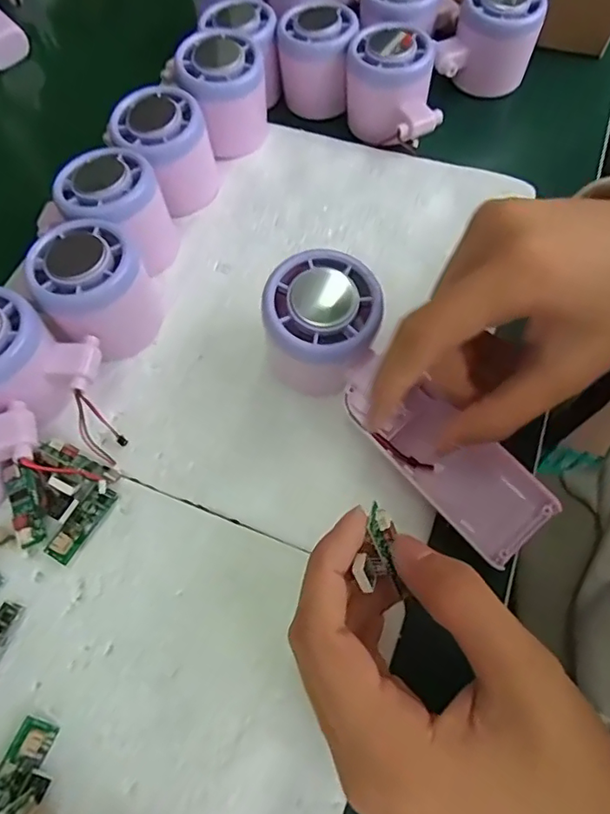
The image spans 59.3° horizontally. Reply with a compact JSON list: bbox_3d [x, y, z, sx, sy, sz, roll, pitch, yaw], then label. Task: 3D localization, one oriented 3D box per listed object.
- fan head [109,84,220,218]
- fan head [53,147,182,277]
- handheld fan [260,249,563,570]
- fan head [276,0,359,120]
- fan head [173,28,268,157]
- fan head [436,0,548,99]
[{"bbox_3d":[-0.085,-0.156,0.336,0.057,0.053,0.061,-18,64,-6],"label":"fan head"},{"bbox_3d":[-0.107,-0.111,0.313,0.054,0.055,0.051,-2,64,3],"label":"fan head"},{"bbox_3d":[0.042,0.000,0.262,0.163,0.053,0.054,45,71,3],"label":"handheld fan"},{"bbox_3d":[0.009,-0.251,0.386,0.055,0.052,0.053,-5,63,0],"label":"fan head"},{"bbox_3d":[-0.053,-0.206,0.359,0.056,0.060,0.052,-9,63,-2],"label":"fan head"},{"bbox_3d":[0.131,-0.265,0.387,0.069,0.058,0.059,13,64,9],"label":"fan head"}]

